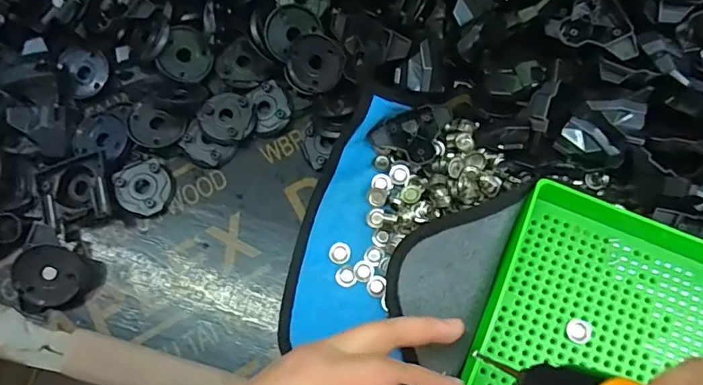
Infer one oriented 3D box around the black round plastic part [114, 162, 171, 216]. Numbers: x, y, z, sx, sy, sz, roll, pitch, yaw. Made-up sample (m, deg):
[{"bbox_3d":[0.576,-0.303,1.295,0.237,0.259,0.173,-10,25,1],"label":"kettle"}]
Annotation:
[{"bbox_3d":[-0.153,-0.004,0.368,0.035,0.011,0.039,-5,73,0],"label":"black round plastic part"}]

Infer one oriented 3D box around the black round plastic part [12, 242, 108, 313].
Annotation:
[{"bbox_3d":[-0.202,0.058,0.341,0.048,0.019,0.048,-2,95,-22],"label":"black round plastic part"}]

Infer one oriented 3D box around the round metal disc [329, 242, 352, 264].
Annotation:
[{"bbox_3d":[-0.008,0.043,0.355,0.015,0.004,0.014,0,73,1],"label":"round metal disc"}]

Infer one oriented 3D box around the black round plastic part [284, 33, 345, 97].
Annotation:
[{"bbox_3d":[-0.028,-0.094,0.374,0.043,0.004,0.045,5,111,14],"label":"black round plastic part"}]

